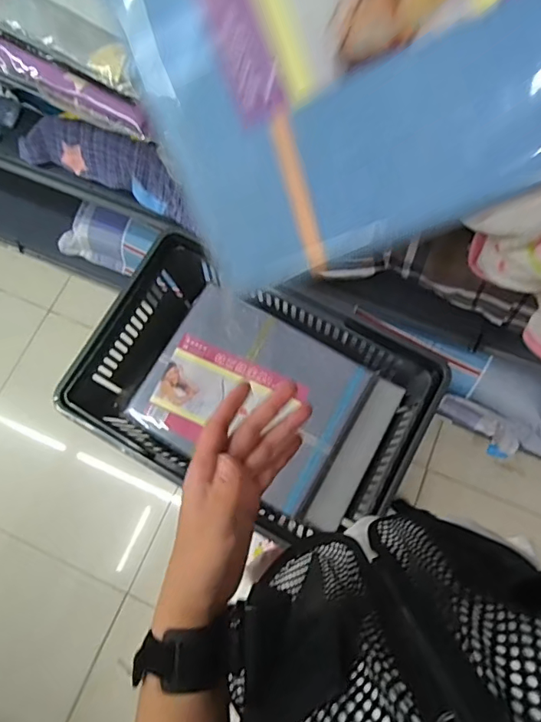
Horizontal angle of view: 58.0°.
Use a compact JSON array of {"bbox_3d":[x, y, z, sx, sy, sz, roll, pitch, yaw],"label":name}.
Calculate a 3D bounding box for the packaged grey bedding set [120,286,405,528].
[{"bbox_3d":[-0.008,0.062,0.734,0.356,0.046,0.239,27,76,9],"label":"packaged grey bedding set"}]

